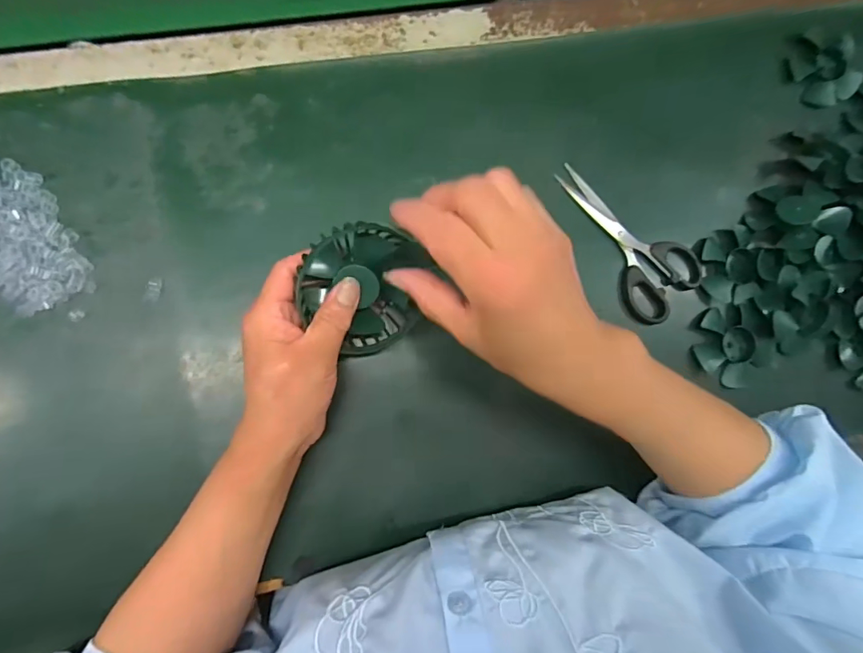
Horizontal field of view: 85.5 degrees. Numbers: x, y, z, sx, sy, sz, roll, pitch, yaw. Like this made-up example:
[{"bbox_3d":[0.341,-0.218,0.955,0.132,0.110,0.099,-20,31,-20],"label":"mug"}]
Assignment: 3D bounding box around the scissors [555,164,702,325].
[{"bbox_3d":[0.176,-0.082,0.408,0.076,0.009,0.155,-30,89,-7],"label":"scissors"}]

